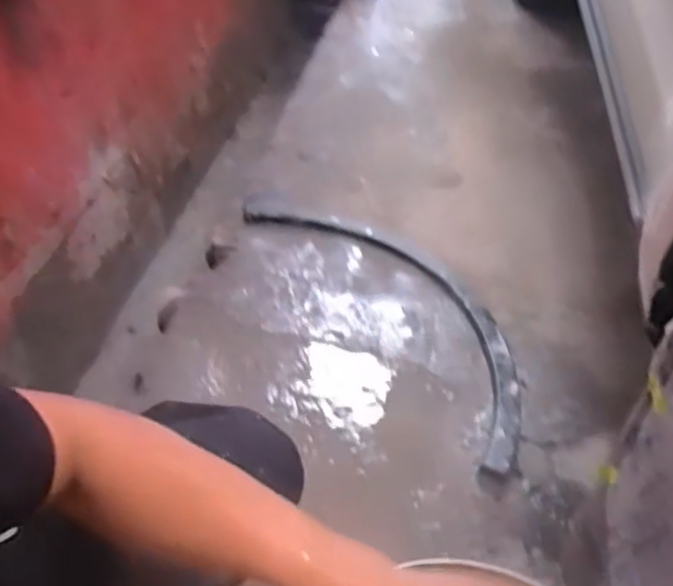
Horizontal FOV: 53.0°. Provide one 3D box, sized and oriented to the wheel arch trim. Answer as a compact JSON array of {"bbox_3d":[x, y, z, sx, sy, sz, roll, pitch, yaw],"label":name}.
[{"bbox_3d":[0.123,0.002,1.378,0.278,0.037,0.841,-24,49,-28],"label":"wheel arch trim"}]

